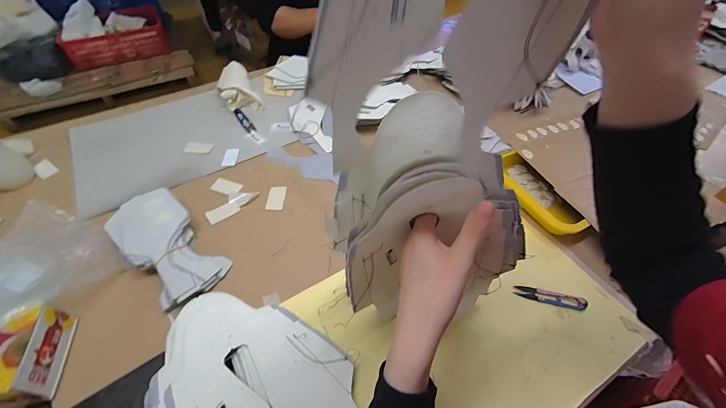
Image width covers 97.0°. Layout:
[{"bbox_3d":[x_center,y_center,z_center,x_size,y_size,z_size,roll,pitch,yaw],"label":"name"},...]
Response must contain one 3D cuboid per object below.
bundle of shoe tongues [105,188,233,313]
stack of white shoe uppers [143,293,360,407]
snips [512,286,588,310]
[{"bbox_3d":[-0.312,0.067,0.514,0.105,0.036,0.198,-37,74,-26],"label":"bundle of shoe tongues"},{"bbox_3d":[-0.126,0.234,0.372,0.289,0.039,0.212,28,56,20],"label":"stack of white shoe uppers"},{"bbox_3d":[0.284,0.141,0.487,0.100,0.010,0.022,12,52,9],"label":"snips"}]

